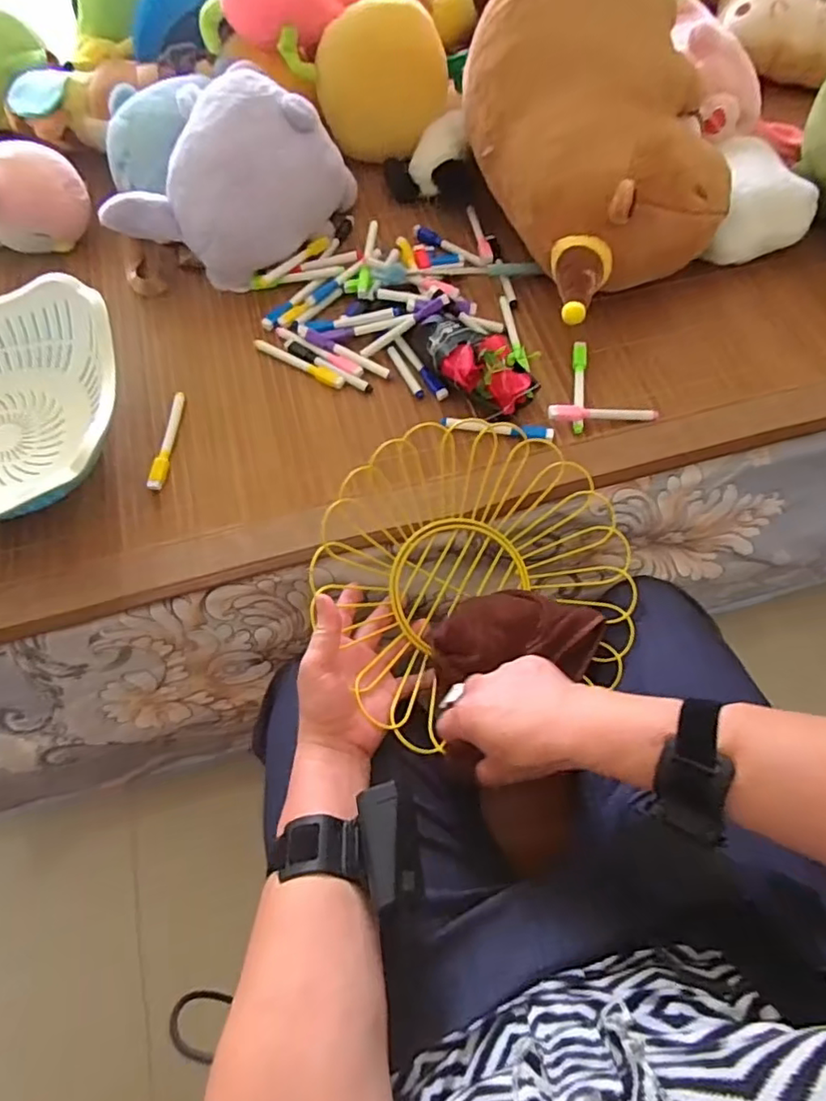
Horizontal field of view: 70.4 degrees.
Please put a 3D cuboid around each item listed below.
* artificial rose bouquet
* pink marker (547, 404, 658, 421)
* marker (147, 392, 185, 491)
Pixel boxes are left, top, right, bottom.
[{"bbox_3d":[0.060,-0.197,0.606,0.081,0.050,0.142,-41,72,-15],"label":"artificial rose bouquet"},{"bbox_3d":[0.190,-0.136,0.591,0.106,0.019,0.016,0,67,1],"label":"pink marker"},{"bbox_3d":[-0.251,-0.113,0.599,0.014,0.012,0.115,2,67,2],"label":"marker"}]

